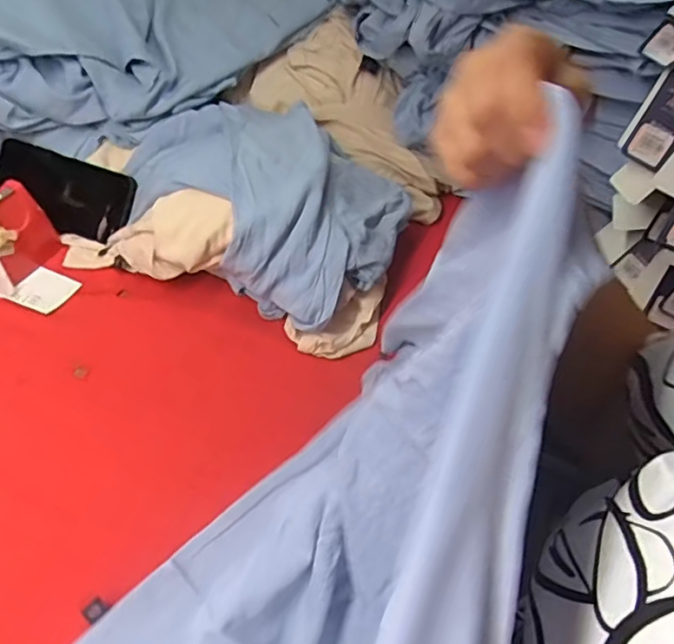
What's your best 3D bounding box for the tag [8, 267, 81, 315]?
[{"bbox_3d":[-0.304,-0.033,0.611,0.055,0.005,0.050,22,52,14],"label":"tag"}]

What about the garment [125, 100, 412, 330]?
[{"bbox_3d":[-0.073,-0.147,0.636,0.299,0.086,0.228,33,55,22],"label":"garment"}]

